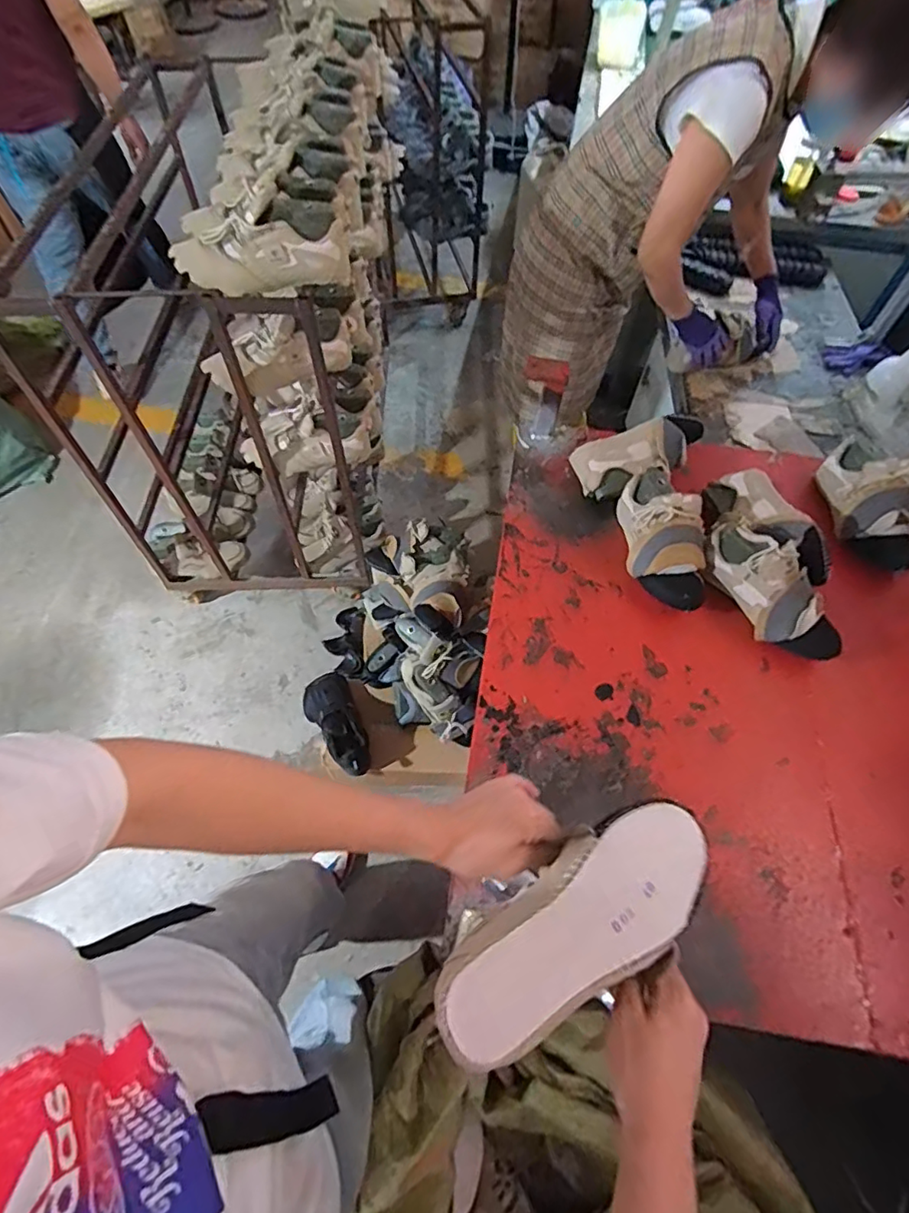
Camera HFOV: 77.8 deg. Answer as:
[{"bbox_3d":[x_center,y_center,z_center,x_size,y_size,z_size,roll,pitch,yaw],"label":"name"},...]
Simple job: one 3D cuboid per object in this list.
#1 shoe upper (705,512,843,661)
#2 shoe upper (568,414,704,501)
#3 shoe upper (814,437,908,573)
[{"bbox_3d":[0.517,-0.035,0.904,0.108,0.114,0.274,-30,77,-17],"label":"shoe upper"},{"bbox_3d":[0.368,-0.286,1.083,0.276,0.102,0.116,-17,61,-11],"label":"shoe upper"},{"bbox_3d":[0.751,-0.201,0.989,0.109,0.145,0.240,0,59,-1],"label":"shoe upper"}]

